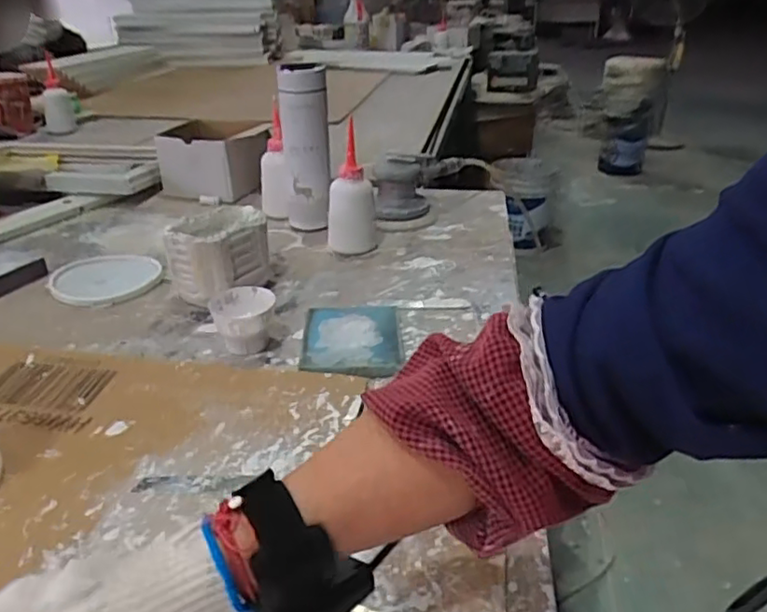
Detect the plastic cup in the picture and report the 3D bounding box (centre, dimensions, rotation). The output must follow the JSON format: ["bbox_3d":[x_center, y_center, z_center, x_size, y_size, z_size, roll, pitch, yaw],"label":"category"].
[{"bbox_3d":[-0.138,0.015,0.636,0.058,0.051,0.058,0,28,0],"label":"plastic cup"}]

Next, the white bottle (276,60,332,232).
[{"bbox_3d":[-0.107,-0.218,0.879,0.062,0.226,0.058,-2,28,-5],"label":"white bottle"}]

